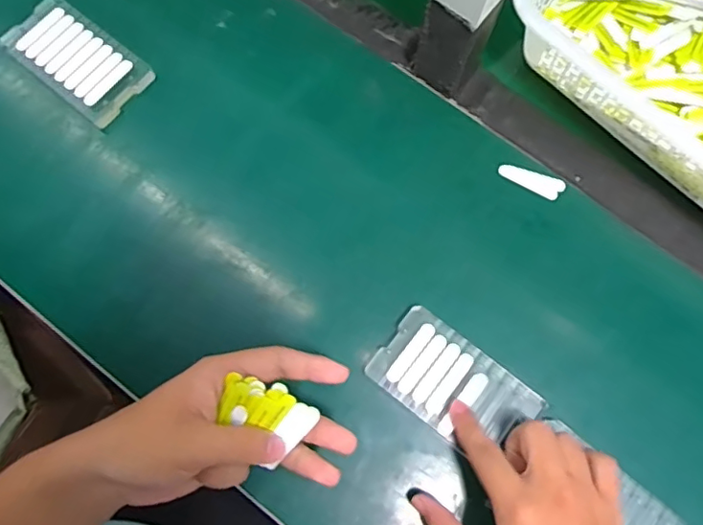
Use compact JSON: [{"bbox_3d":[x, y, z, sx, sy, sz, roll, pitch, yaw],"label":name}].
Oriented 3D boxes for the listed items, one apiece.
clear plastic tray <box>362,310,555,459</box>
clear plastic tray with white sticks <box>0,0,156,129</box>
[{"bbox_3d":[0.076,0.091,0.417,0.116,0.006,0.067,38,77,8],"label":"clear plastic tray"},{"bbox_3d":[-0.237,-0.175,0.485,0.121,0.010,0.068,38,77,8],"label":"clear plastic tray with white sticks"}]

